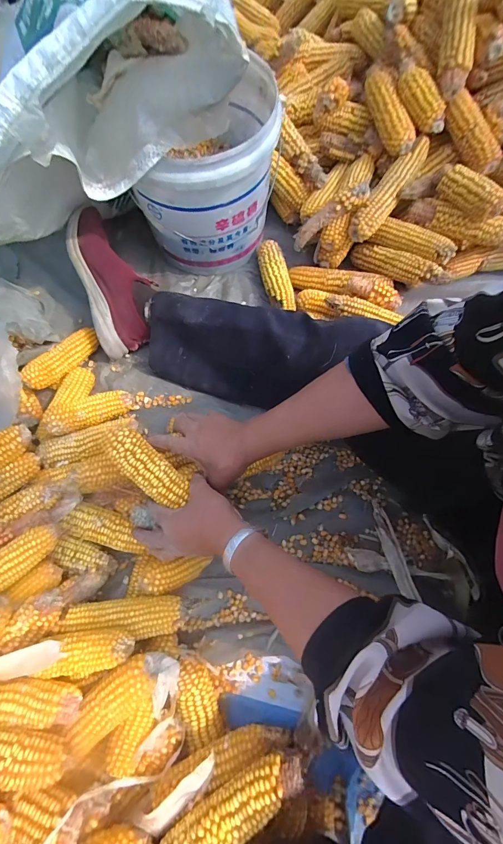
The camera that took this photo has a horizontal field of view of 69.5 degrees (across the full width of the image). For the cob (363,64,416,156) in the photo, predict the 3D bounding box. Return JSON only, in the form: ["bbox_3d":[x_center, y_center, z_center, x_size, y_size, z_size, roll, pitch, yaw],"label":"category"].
[{"bbox_3d":[0.240,-0.557,0.639,0.049,0.041,0.166,-19,85,-6],"label":"cob"}]

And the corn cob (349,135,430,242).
[{"bbox_3d":[0.250,-0.417,0.648,0.044,0.037,0.202,36,90,11],"label":"corn cob"}]

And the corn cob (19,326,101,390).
[{"bbox_3d":[-0.322,-0.108,0.609,0.046,0.041,0.145,25,50,8],"label":"corn cob"}]

